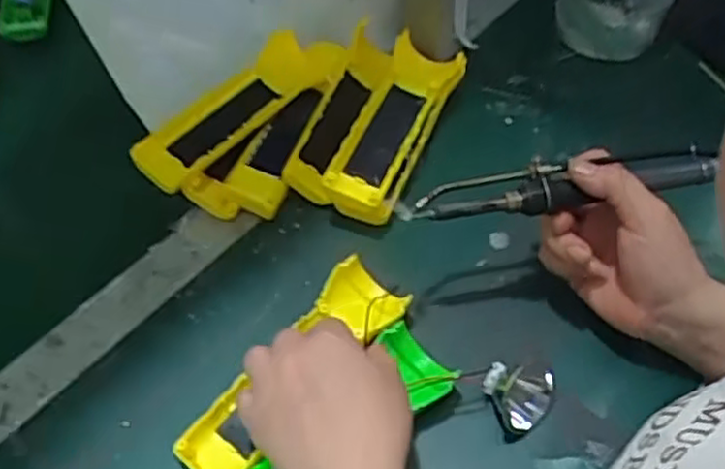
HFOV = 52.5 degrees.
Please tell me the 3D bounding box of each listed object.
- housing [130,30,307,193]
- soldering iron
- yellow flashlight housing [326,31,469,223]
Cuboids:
[{"bbox_3d":[-0.096,-0.090,0.519,0.139,0.044,0.039,-38,61,-22],"label":"housing"},{"bbox_3d":[0.118,-0.031,0.436,0.186,0.016,0.030,-9,53,-3],"label":"soldering iron"},{"bbox_3d":[0.025,-0.080,0.541,0.052,0.053,0.156,20,57,16],"label":"yellow flashlight housing"}]

